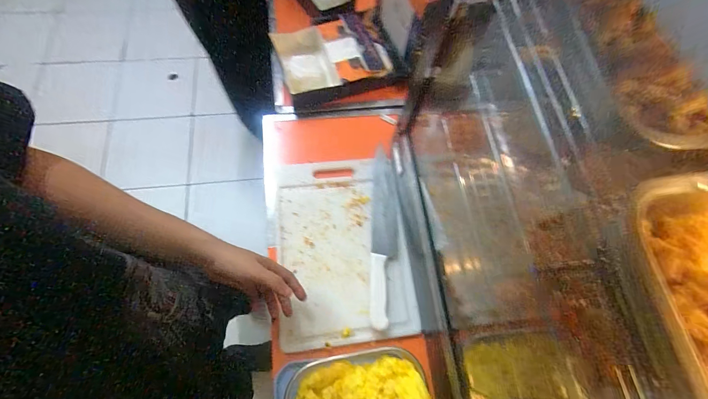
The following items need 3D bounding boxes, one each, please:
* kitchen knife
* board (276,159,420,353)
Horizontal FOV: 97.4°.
[{"bbox_3d":[0.058,0.062,0.597,0.048,0.022,0.343,4,69,-1],"label":"kitchen knife"},{"bbox_3d":[-0.025,0.085,0.598,0.236,0.020,0.354,-5,70,-5],"label":"board"}]

